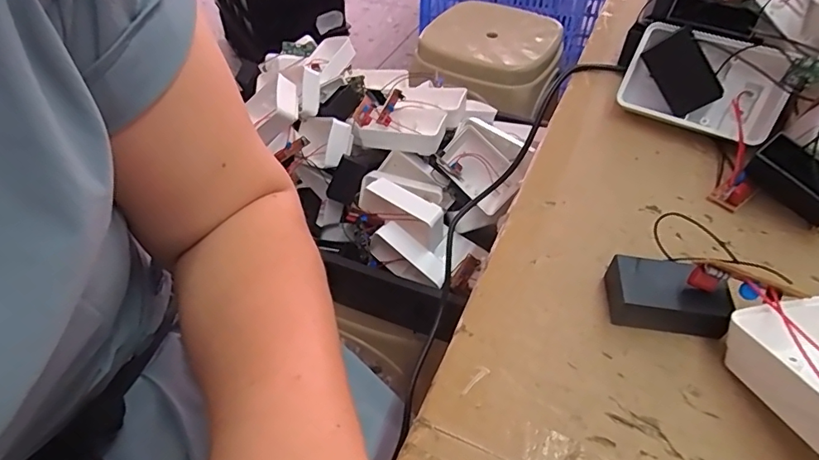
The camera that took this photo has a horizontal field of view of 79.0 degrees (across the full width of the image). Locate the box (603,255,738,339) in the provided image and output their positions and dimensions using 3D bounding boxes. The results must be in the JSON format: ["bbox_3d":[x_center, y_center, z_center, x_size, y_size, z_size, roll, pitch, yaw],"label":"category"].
[{"bbox_3d":[0.116,0.031,0.228,0.050,0.020,0.031,9,48,8],"label":"box"}]

